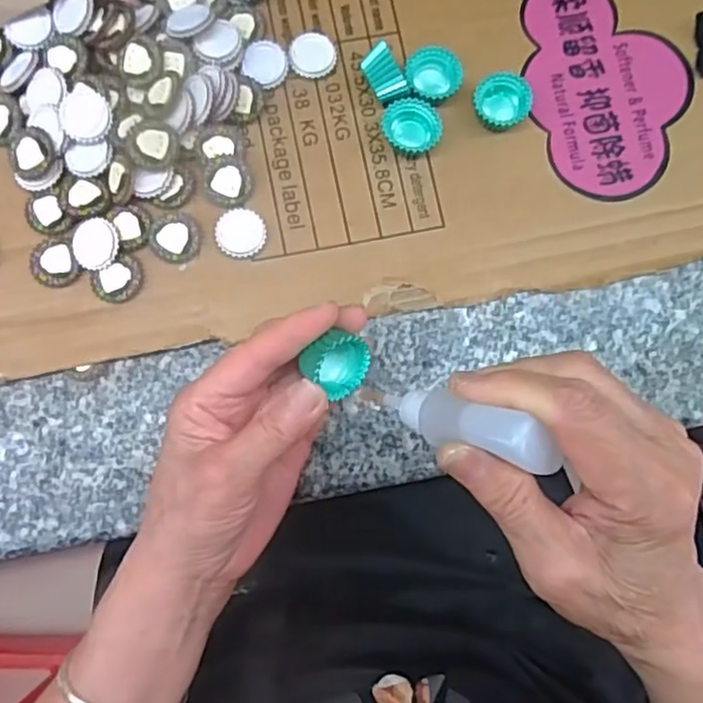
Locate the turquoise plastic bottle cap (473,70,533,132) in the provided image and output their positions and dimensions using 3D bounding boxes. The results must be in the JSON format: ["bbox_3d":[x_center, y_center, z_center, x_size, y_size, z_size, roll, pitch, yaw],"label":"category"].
[{"bbox_3d":[0.088,-0.146,0.376,0.032,0.014,0.031,0,84,-2],"label":"turquoise plastic bottle cap"}]

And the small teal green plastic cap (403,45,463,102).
[{"bbox_3d":[0.048,-0.160,0.379,0.032,0.021,0.030,0,84,-2],"label":"small teal green plastic cap"}]

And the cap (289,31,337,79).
[{"bbox_3d":[-0.023,-0.177,0.383,0.027,0.006,0.028,0,84,-2],"label":"cap"}]

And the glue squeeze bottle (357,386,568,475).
[{"bbox_3d":[0.038,0.026,0.242,0.028,0.079,0.019,28,81,-44],"label":"glue squeeze bottle"}]

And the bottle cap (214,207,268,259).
[{"bbox_3d":[-0.062,-0.067,0.362,0.028,0.004,0.028,0,84,-2],"label":"bottle cap"}]

